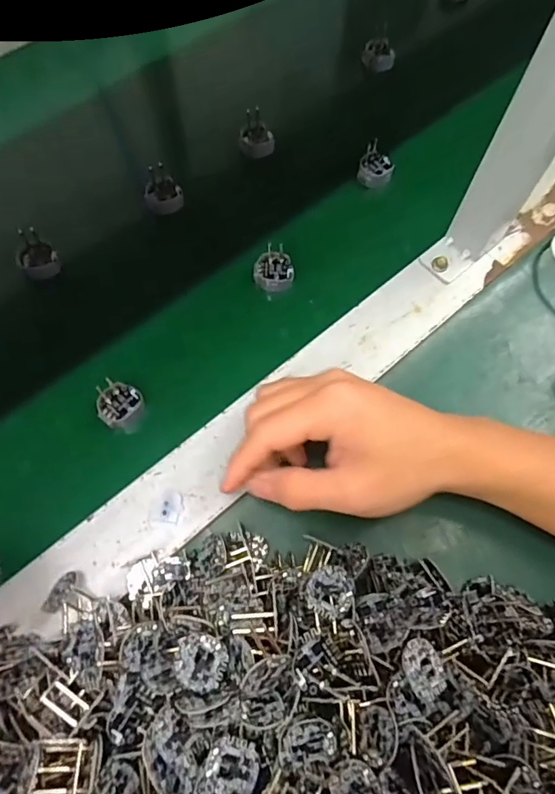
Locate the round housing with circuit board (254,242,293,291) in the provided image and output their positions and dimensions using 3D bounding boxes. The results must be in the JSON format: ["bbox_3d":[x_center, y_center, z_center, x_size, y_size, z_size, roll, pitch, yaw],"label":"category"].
[{"bbox_3d":[-0.003,-0.094,0.379,0.028,0.019,0.029,1,69,-2],"label":"round housing with circuit board"}]

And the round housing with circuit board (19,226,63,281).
[{"bbox_3d":[-0.179,-0.106,0.383,0.028,0.021,0.031,-24,71,-11],"label":"round housing with circuit board"}]

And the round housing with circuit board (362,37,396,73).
[{"bbox_3d":[0.095,-0.319,0.480,0.029,0.018,0.029,1,69,-2],"label":"round housing with circuit board"}]

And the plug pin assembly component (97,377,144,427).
[{"bbox_3d":[-0.104,0.006,0.344,0.028,0.030,0.029,1,69,-2],"label":"plug pin assembly component"}]

